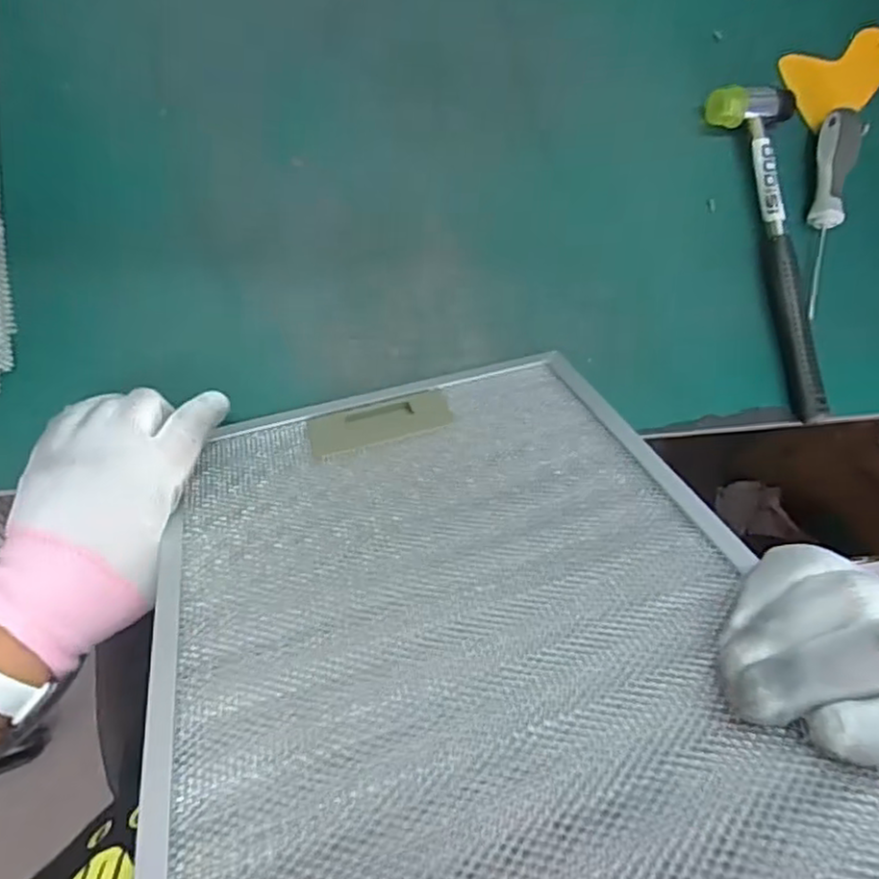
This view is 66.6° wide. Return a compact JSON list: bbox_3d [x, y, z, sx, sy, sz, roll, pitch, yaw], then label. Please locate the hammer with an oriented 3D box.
[{"bbox_3d":[0.234,-0.135,0.477,0.065,0.029,0.240,-2,82,-6],"label":"hammer"}]

